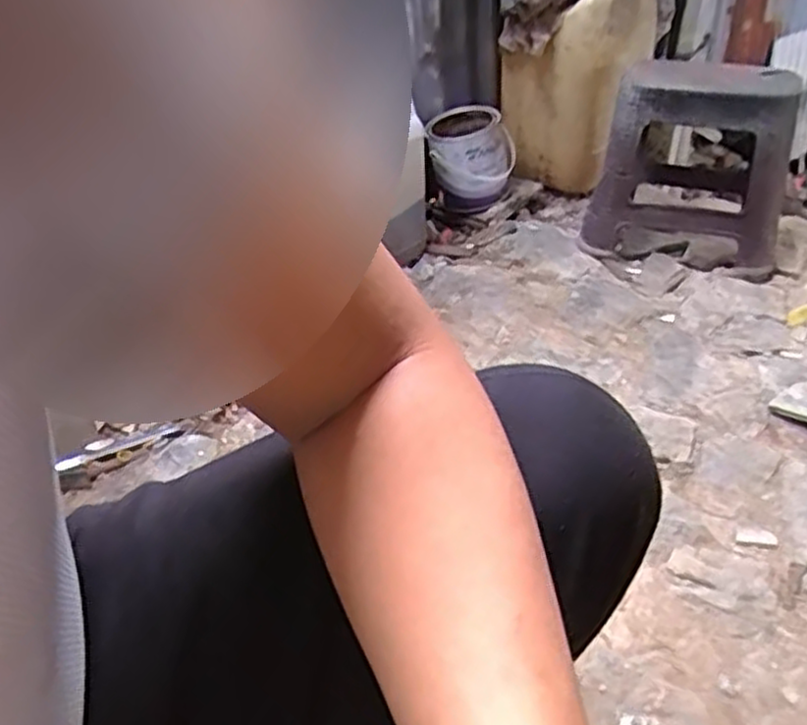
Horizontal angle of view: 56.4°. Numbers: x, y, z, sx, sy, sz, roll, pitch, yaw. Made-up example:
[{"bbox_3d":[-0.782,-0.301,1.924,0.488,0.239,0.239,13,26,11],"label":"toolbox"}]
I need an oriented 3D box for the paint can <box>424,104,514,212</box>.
[{"bbox_3d":[0.132,-0.375,1.454,0.152,0.184,0.152,-2,42,2],"label":"paint can"}]

